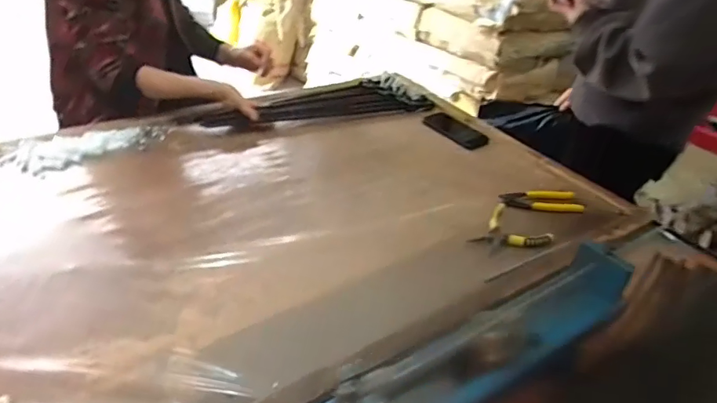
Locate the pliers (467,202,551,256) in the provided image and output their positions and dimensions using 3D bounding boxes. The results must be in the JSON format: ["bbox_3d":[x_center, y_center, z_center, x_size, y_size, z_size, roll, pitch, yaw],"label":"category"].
[{"bbox_3d":[0.271,0.063,0.862,0.118,0.024,0.129,30,41,31],"label":"pliers"}]

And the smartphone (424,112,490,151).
[{"bbox_3d":[0.245,-0.179,1.216,0.167,0.006,0.064,37,68,28],"label":"smartphone"}]

